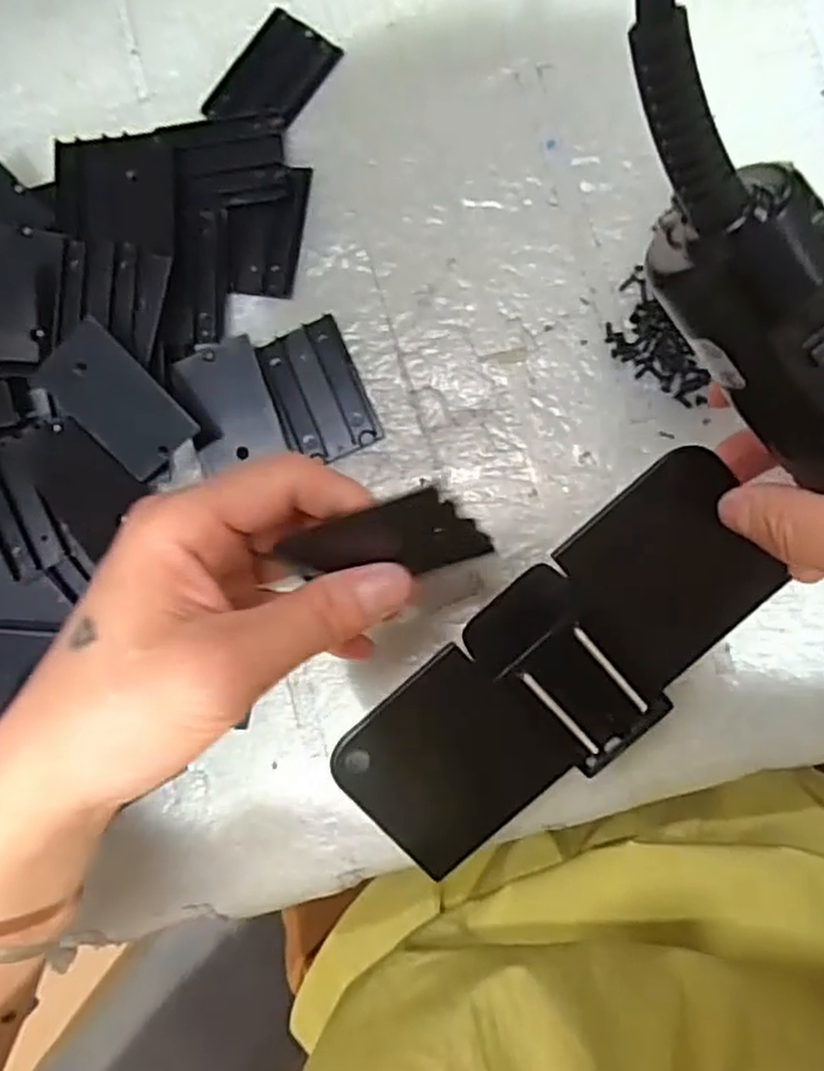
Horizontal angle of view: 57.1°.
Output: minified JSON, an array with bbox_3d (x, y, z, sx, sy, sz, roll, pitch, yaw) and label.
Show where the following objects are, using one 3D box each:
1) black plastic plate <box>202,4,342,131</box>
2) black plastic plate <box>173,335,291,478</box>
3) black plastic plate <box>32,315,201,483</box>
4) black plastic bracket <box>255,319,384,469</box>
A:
[{"bbox_3d":[-0.057,-0.189,0.313,0.035,0.007,0.052,35,91,8],"label":"black plastic plate"},{"bbox_3d":[-0.073,-0.052,0.304,0.035,0.006,0.047,-19,85,1],"label":"black plastic plate"},{"bbox_3d":[-0.113,-0.051,0.292,0.035,0.007,0.055,-37,108,12],"label":"black plastic plate"},{"bbox_3d":[-0.037,-0.057,0.303,0.034,0.004,0.054,-23,83,5],"label":"black plastic bracket"}]

